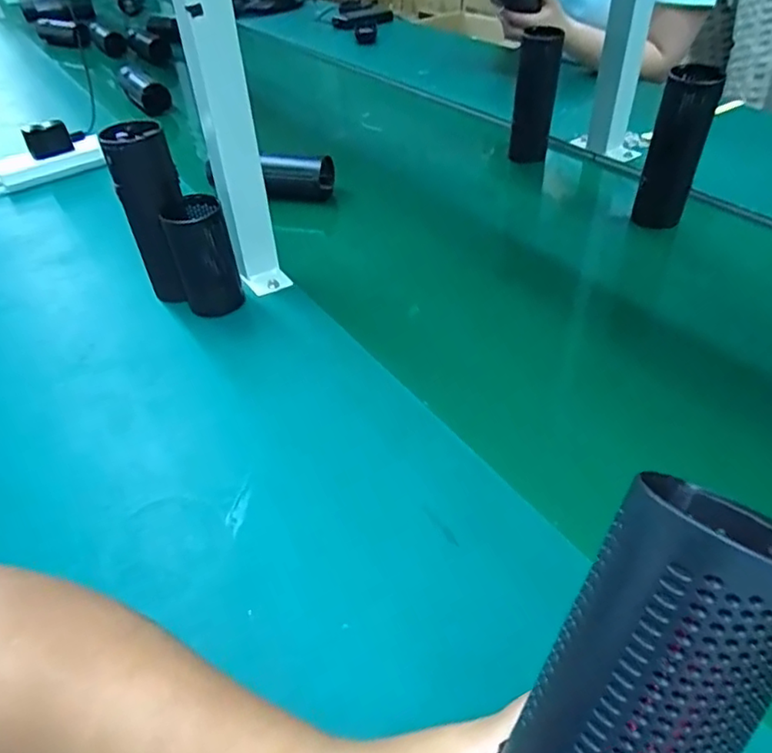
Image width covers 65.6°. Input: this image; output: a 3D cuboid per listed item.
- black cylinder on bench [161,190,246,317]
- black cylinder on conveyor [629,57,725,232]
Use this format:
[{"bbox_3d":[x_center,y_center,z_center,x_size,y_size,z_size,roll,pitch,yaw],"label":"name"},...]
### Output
[{"bbox_3d":[-0.172,-0.115,0.567,0.053,0.110,0.053,-13,43,-12],"label":"black cylinder on bench"},{"bbox_3d":[0.310,-0.237,0.651,0.058,0.167,0.044,18,46,22],"label":"black cylinder on conveyor"}]

